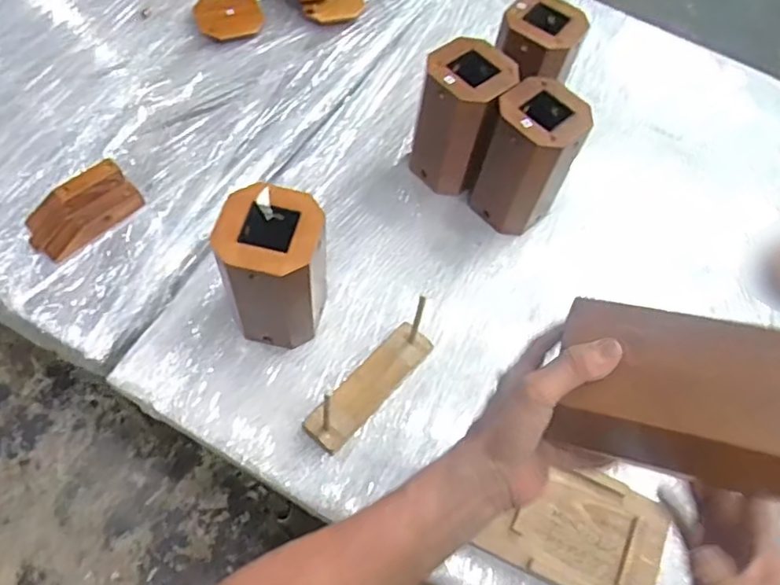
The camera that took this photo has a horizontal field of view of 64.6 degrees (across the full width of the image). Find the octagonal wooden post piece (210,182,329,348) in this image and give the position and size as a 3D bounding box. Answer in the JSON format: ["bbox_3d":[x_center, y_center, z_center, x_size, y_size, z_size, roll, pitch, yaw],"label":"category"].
[{"bbox_3d":[-0.120,-0.020,0.653,0.097,0.166,0.103,12,61,2],"label":"octagonal wooden post piece"}]

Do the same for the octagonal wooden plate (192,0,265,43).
[{"bbox_3d":[-0.246,-0.426,0.945,0.098,0.009,0.092,-27,79,-18],"label":"octagonal wooden plate"}]

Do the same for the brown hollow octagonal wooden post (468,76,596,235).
[{"bbox_3d":[0.164,-0.157,0.761,0.084,0.170,0.094,-36,70,-22],"label":"brown hollow octagonal wooden post"}]

